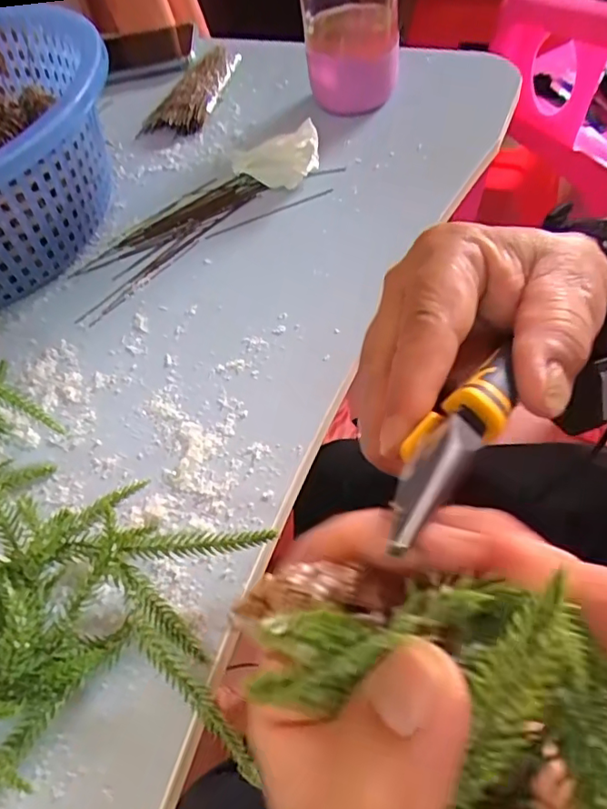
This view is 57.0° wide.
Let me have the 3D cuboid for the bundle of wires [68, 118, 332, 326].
[{"bbox_3d":[-0.077,-0.133,0.399,0.200,0.034,0.063,-35,60,-6],"label":"bundle of wires"}]

